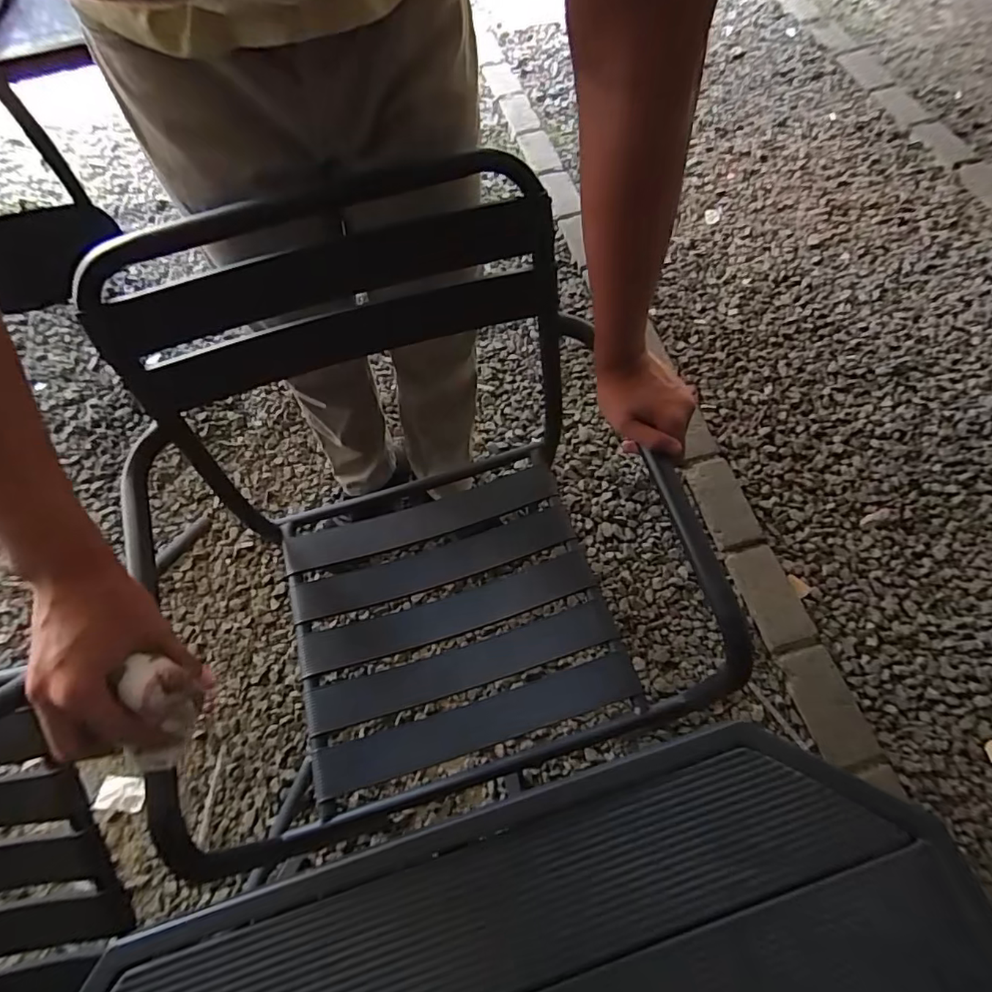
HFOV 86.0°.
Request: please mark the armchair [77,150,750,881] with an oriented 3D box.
[{"bbox_3d":[-0.091,0.110,0.769,0.569,0.821,0.640,-15,67,-8],"label":"armchair"}]

